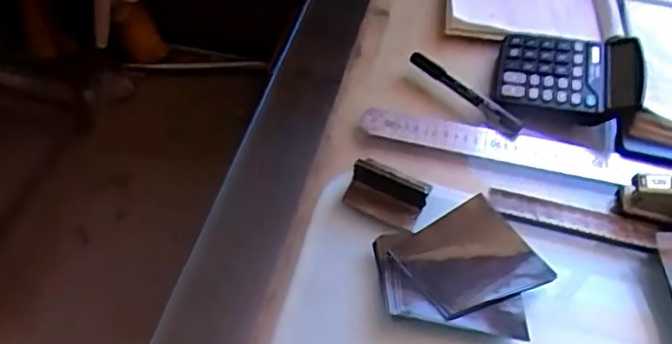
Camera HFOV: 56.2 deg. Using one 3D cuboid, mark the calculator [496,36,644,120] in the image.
[{"bbox_3d":[0.258,-0.112,0.695,0.151,0.034,0.128,13,51,5],"label":"calculator"}]

